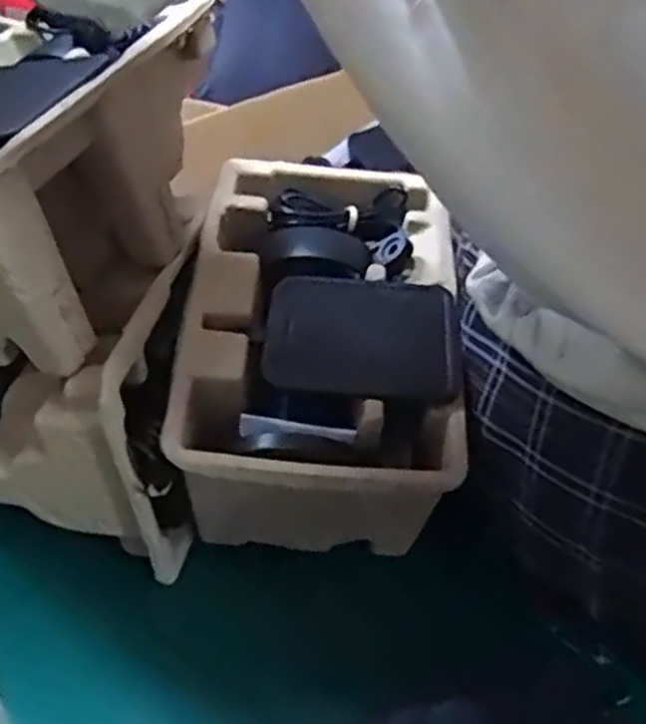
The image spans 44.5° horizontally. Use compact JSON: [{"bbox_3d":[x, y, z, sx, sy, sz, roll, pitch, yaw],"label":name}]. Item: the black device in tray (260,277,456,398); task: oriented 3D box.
[{"bbox_3d":[0.019,-0.014,0.420,0.098,0.009,0.078,3,51,1],"label":"black device in tray"}]

